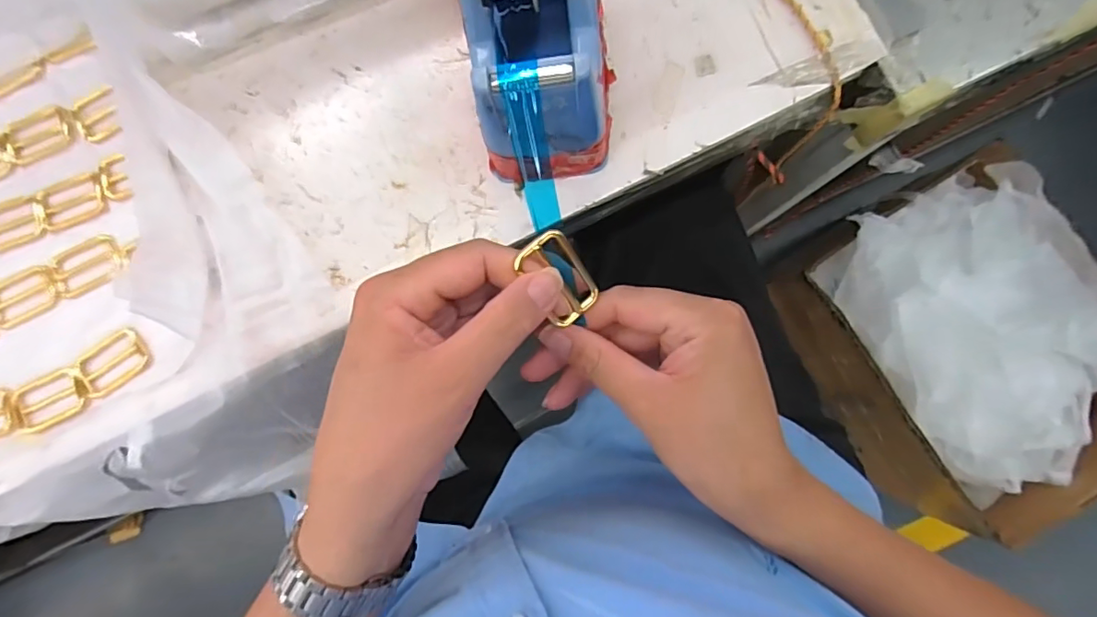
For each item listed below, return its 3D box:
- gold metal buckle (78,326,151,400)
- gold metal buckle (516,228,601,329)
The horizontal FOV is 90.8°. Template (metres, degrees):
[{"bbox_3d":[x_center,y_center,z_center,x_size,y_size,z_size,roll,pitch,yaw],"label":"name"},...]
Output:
[{"bbox_3d":[-0.276,0.035,0.342,0.046,0.004,0.029,-37,84,1],"label":"gold metal buckle"},{"bbox_3d":[0.006,-0.015,0.262,0.029,0.004,0.044,-38,110,-18],"label":"gold metal buckle"}]

